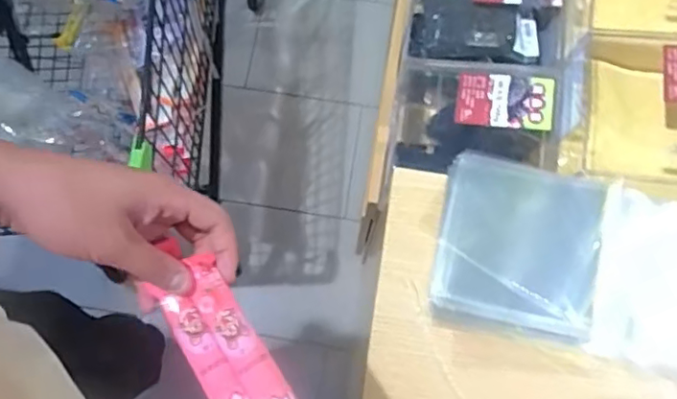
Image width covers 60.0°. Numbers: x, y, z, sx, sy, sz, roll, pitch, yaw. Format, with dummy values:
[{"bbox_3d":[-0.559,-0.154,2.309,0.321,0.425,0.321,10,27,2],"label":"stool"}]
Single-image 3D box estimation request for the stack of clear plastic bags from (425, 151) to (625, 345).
[{"bbox_3d":[0.196,0.047,0.617,0.173,0.020,0.178,15,76,3],"label":"stack of clear plastic bags"}]

